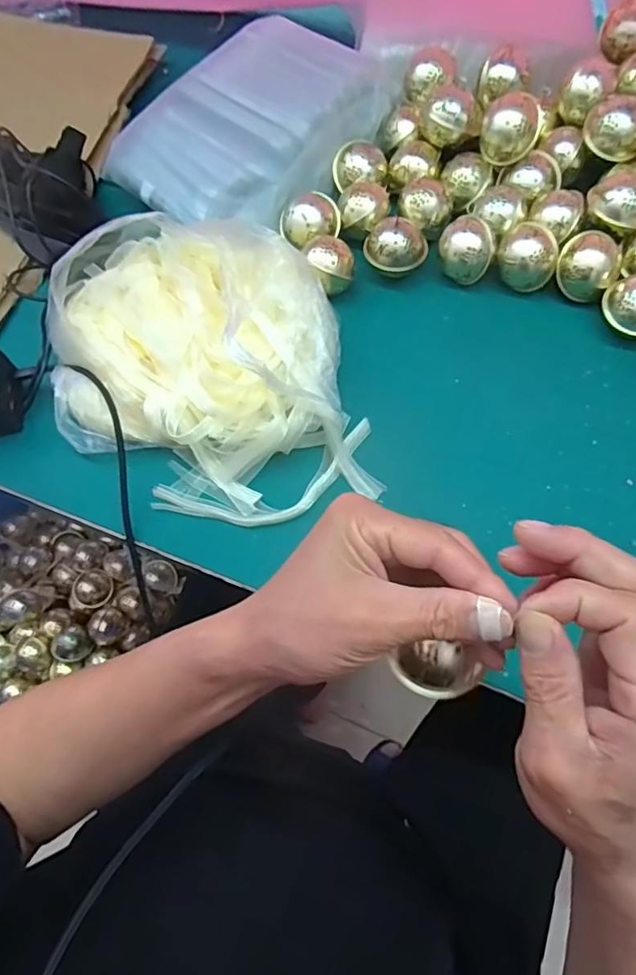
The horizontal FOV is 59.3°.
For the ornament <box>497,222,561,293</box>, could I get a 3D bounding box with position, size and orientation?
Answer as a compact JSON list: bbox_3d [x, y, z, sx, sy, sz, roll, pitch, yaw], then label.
[{"bbox_3d":[0.205,-0.224,0.547,0.052,0.052,0.055,-2,66,4],"label":"ornament"}]

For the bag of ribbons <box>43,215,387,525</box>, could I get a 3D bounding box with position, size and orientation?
[{"bbox_3d":[-0.106,-0.116,0.483,0.261,0.109,0.291,-14,66,-1],"label":"bag of ribbons"}]

